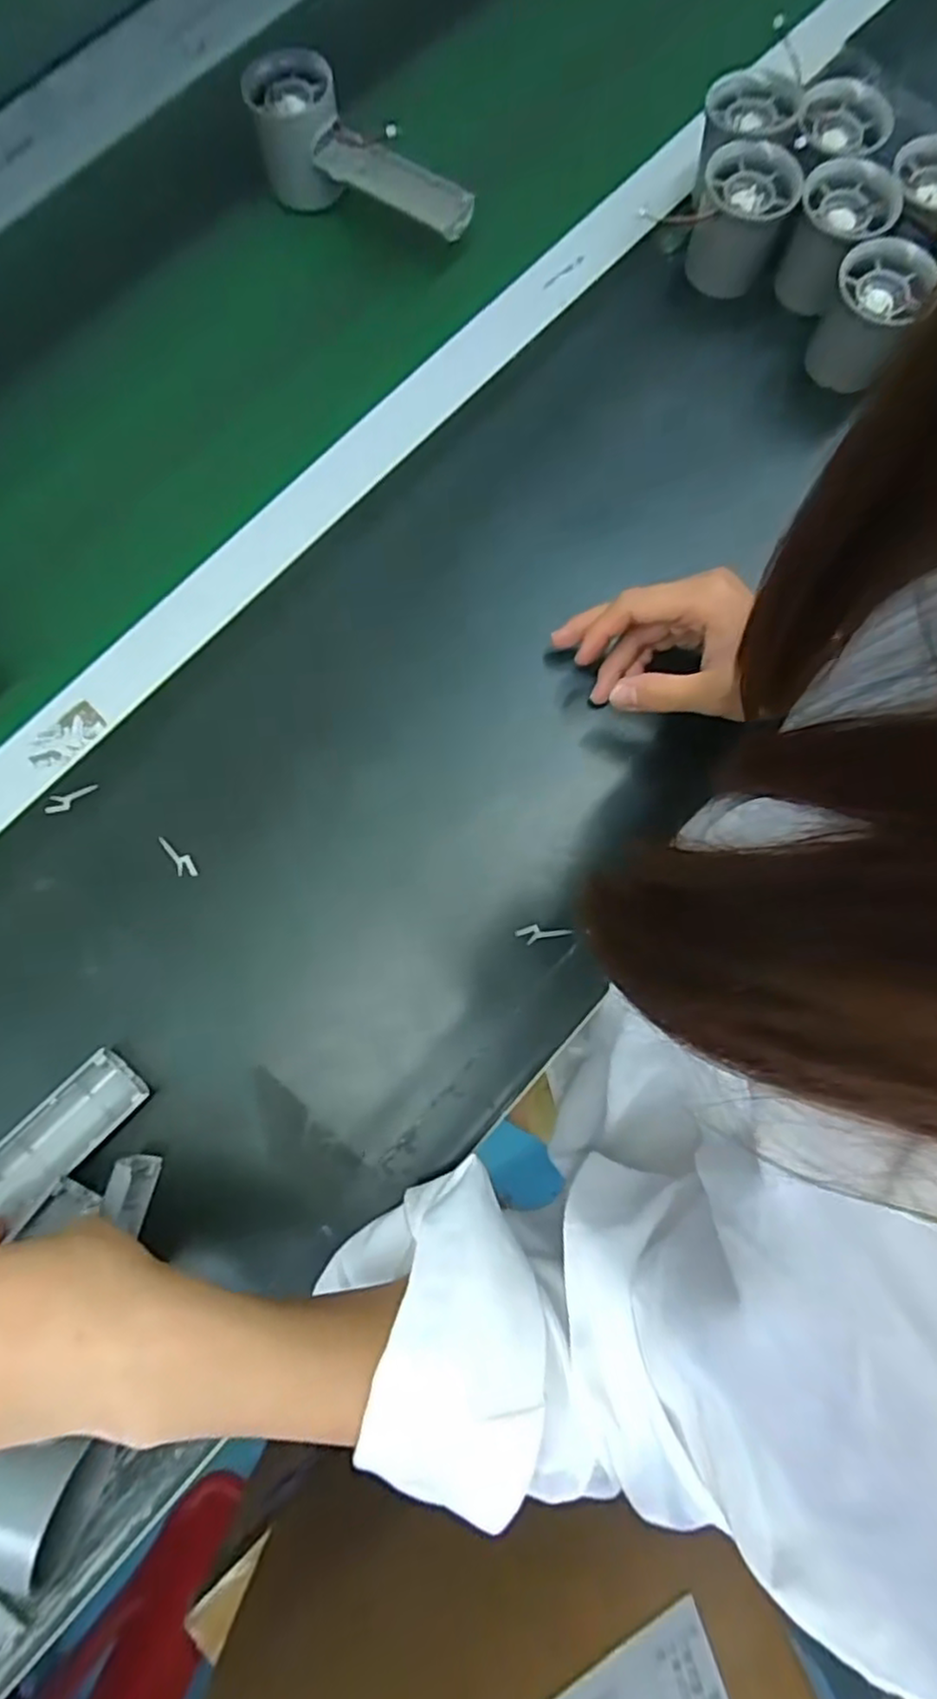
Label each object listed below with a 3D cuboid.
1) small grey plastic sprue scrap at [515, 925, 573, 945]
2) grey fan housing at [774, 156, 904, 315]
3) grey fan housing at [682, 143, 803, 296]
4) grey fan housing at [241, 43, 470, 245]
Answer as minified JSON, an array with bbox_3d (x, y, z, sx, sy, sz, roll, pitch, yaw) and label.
[{"bbox_3d":[0.040,0.043,0.362,0.028,0.004,0.009,-15,78,-5],"label":"small grey plastic sprue scrap"},{"bbox_3d":[0.218,-0.365,0.414,0.050,0.055,0.048,0,79,0],"label":"grey fan housing"},{"bbox_3d":[0.162,-0.376,0.415,0.054,0.054,0.049,12,79,2],"label":"grey fan housing"},{"bbox_3d":[-0.070,-0.429,0.437,0.149,0.051,0.052,41,82,7],"label":"grey fan housing"}]

